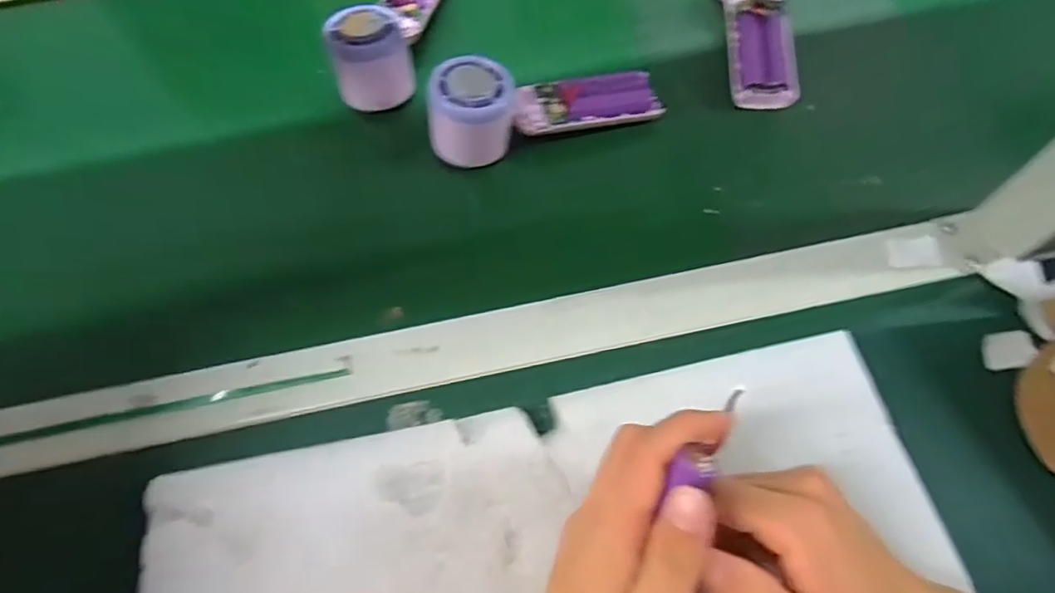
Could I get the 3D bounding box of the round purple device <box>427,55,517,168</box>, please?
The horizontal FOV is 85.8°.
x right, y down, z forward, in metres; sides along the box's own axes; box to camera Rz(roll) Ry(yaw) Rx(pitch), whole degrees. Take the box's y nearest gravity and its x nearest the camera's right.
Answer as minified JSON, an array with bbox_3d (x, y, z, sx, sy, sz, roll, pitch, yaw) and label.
[{"bbox_3d":[-0.037,-0.129,0.409,0.055,0.063,0.057,-2,65,4],"label":"round purple device"}]

